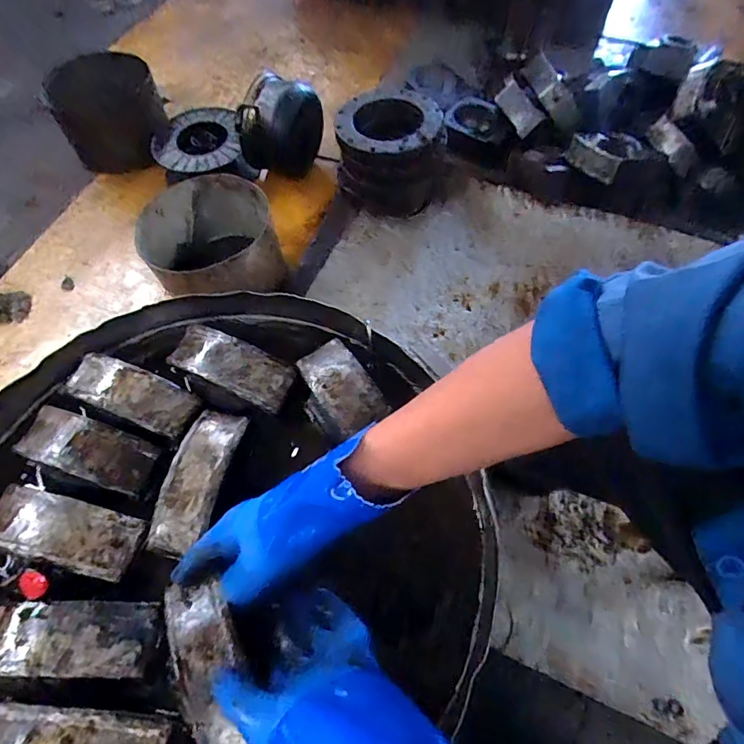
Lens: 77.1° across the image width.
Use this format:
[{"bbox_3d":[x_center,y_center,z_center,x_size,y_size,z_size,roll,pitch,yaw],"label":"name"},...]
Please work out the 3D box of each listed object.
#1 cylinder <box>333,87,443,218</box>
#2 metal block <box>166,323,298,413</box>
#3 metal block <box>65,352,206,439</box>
[{"bbox_3d":[0.045,-0.564,1.198,0.253,0.186,0.297,0,62,0],"label":"cylinder"},{"bbox_3d":[-0.171,-0.011,0.558,0.156,0.034,0.058,23,64,12],"label":"metal block"},{"bbox_3d":[-0.283,0.025,0.544,0.156,0.034,0.059,18,64,10],"label":"metal block"}]

